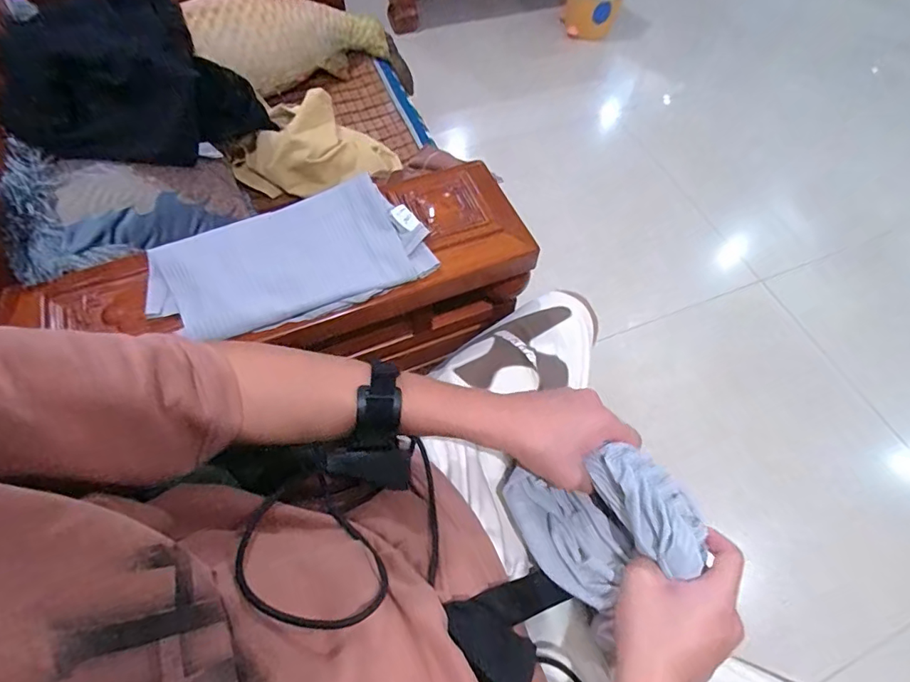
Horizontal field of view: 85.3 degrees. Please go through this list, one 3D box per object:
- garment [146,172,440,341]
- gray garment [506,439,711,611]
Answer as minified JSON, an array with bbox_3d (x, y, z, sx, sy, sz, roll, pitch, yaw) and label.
[{"bbox_3d":[-0.178,-0.089,0.535,0.278,0.020,0.157,-24,64,-16],"label":"garment"},{"bbox_3d":[0.128,0.146,0.420,0.127,0.080,0.121,-20,63,-14],"label":"gray garment"}]

